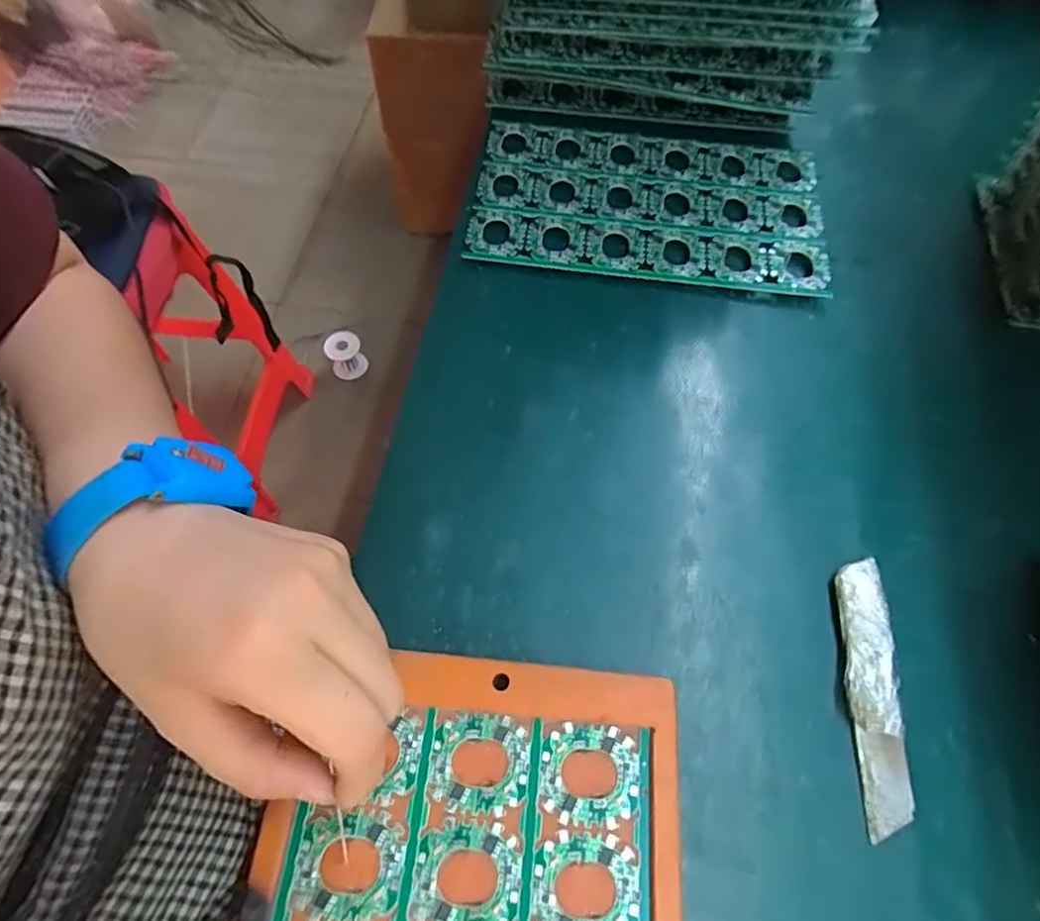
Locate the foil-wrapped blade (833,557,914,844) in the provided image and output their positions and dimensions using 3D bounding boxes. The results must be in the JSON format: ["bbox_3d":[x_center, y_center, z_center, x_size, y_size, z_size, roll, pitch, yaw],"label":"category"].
[{"bbox_3d":[0.139,0.090,0.235,0.020,0.010,0.099,5,62,1],"label":"foil-wrapped blade"}]

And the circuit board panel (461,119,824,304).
[{"bbox_3d":[0.077,-0.153,0.356,0.202,0.013,0.113,6,62,1],"label":"circuit board panel"}]

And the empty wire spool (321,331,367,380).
[{"bbox_3d":[-0.335,-0.199,1.151,0.070,0.080,0.066,-23,65,-11],"label":"empty wire spool"}]

